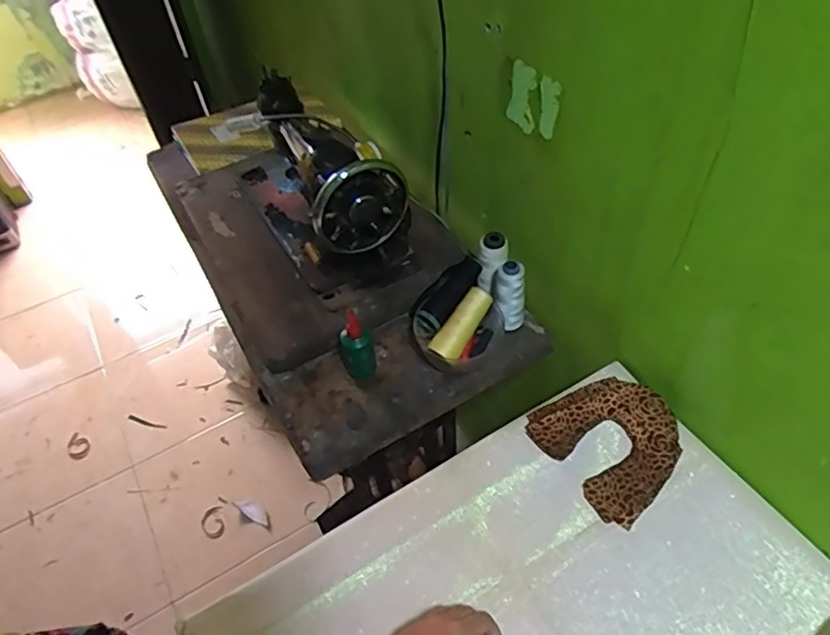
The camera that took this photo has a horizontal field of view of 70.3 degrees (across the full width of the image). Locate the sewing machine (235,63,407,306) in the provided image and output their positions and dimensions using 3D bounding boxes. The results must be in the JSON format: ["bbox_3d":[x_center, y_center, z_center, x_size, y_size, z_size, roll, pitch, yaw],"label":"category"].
[{"bbox_3d":[-0.174,-0.237,0.950,0.170,0.205,0.400,-28,52,-18],"label":"sewing machine"}]

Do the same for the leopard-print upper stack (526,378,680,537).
[{"bbox_3d":[0.241,0.147,0.718,0.151,0.034,0.160,-30,53,-20],"label":"leopard-print upper stack"}]

